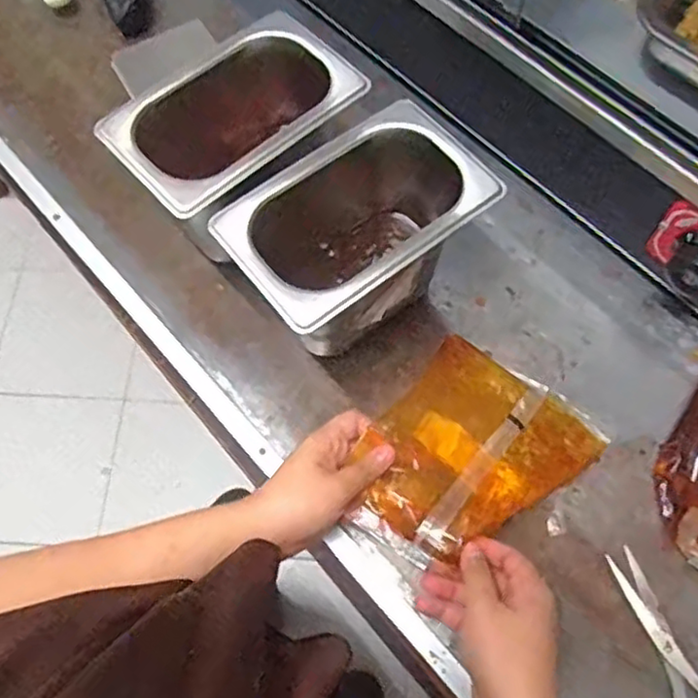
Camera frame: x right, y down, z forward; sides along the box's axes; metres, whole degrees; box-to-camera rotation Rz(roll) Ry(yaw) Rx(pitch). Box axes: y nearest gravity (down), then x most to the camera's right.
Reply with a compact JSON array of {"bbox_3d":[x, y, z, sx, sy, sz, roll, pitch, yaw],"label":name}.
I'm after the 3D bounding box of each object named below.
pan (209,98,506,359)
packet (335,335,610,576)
[{"bbox_3d":[0.012,-0.074,0.515,0.184,0.153,0.108,-37,71,-14],"label":"pan"},{"bbox_3d":[0.092,0.082,0.494,0.138,0.030,0.176,39,59,11],"label":"packet"}]

